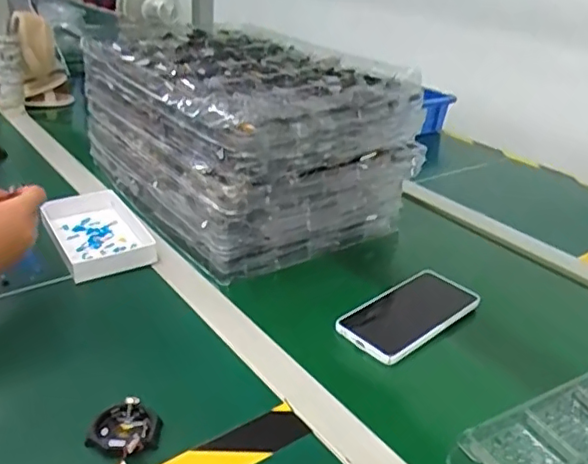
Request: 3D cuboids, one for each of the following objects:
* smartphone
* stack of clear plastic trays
[{"bbox_3d":[0.128,0.088,0.647,0.170,0.015,0.082,-19,35,-38],"label":"smartphone"},{"bbox_3d":[-0.087,-0.161,0.879,0.318,0.190,0.448,-15,33,-33],"label":"stack of clear plastic trays"}]

